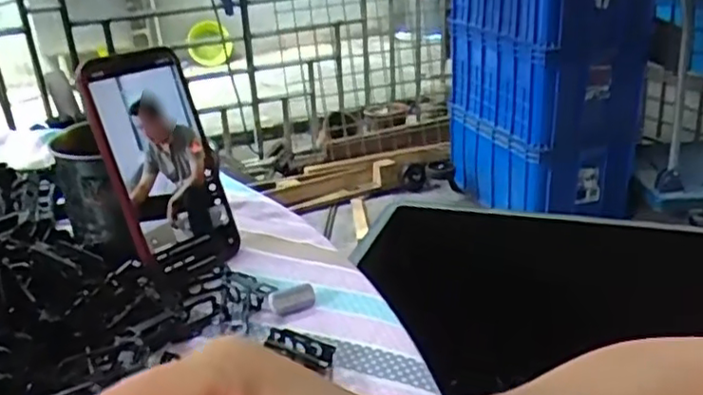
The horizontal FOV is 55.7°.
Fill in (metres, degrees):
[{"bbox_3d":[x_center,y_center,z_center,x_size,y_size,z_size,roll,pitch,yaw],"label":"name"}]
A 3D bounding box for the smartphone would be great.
[{"bbox_3d":[-0.130,-0.024,0.465,0.076,0.156,0.013,-25,10,-38],"label":"smartphone"}]

